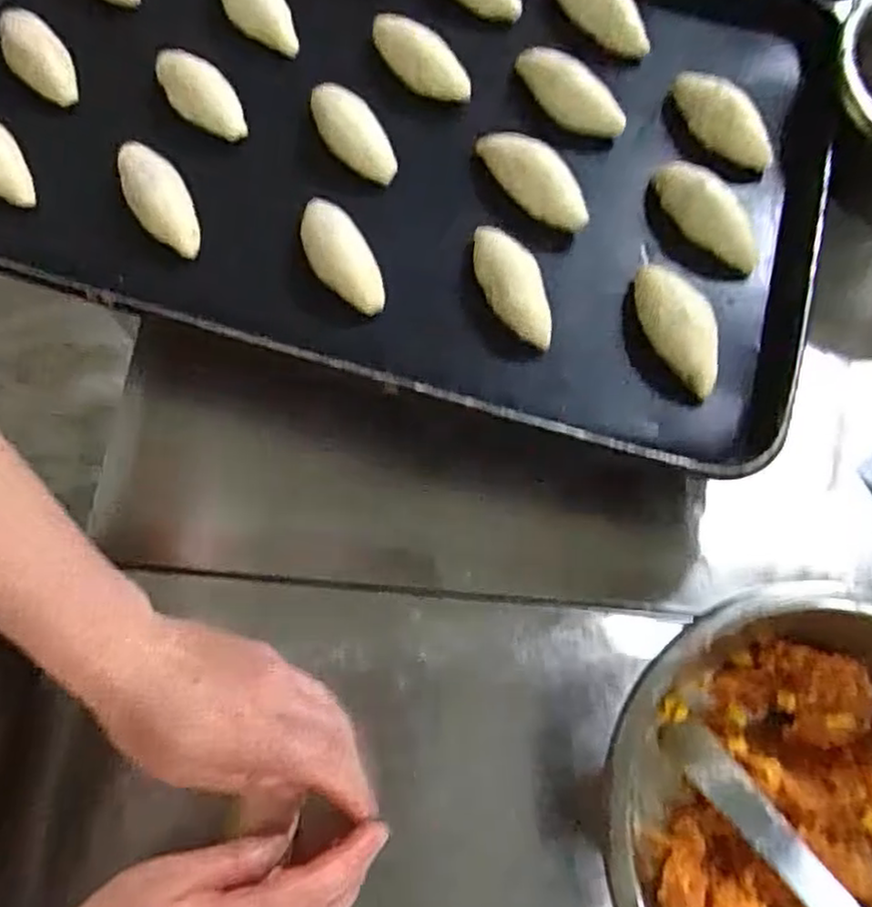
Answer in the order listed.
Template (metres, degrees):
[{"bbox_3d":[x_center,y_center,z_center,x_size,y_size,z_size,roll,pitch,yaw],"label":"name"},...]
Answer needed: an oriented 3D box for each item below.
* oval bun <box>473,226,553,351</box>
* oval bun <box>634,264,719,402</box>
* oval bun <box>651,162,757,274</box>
[{"bbox_3d":[0.045,-0.102,0.438,0.033,0.026,0.080,-16,72,-7],"label":"oval bun"},{"bbox_3d":[0.143,-0.072,0.427,0.035,0.032,0.086,-18,72,-8],"label":"oval bun"},{"bbox_3d":[0.169,-0.151,0.452,0.030,0.034,0.084,-33,74,-12],"label":"oval bun"}]

